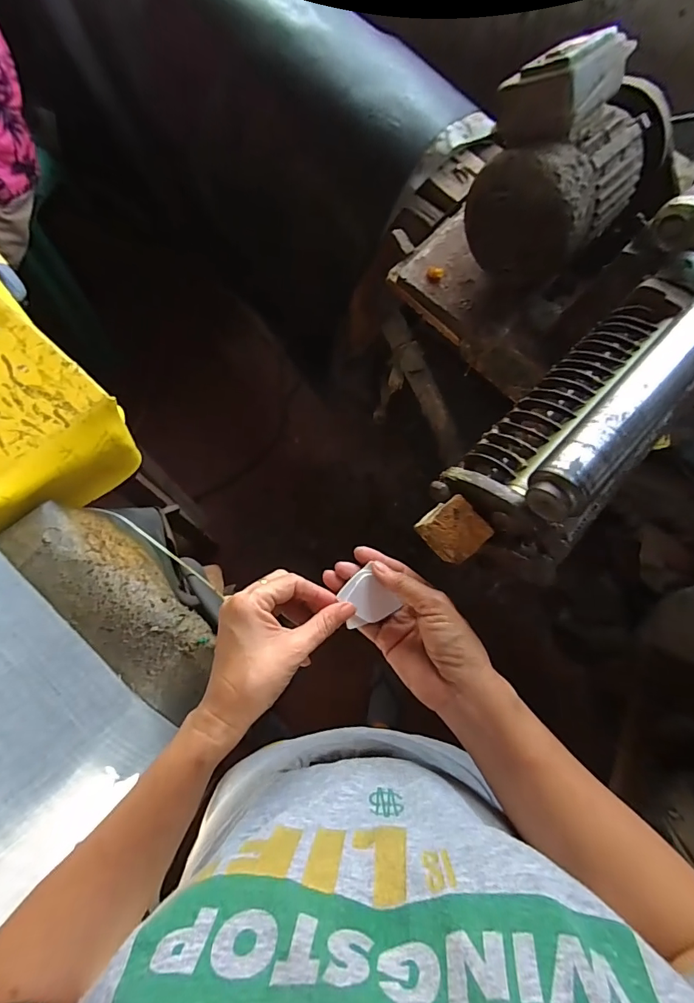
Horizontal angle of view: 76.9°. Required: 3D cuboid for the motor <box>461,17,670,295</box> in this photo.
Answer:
[{"bbox_3d":[0.280,-0.435,0.549,0.176,0.180,0.250,40,74,9],"label":"motor"}]

